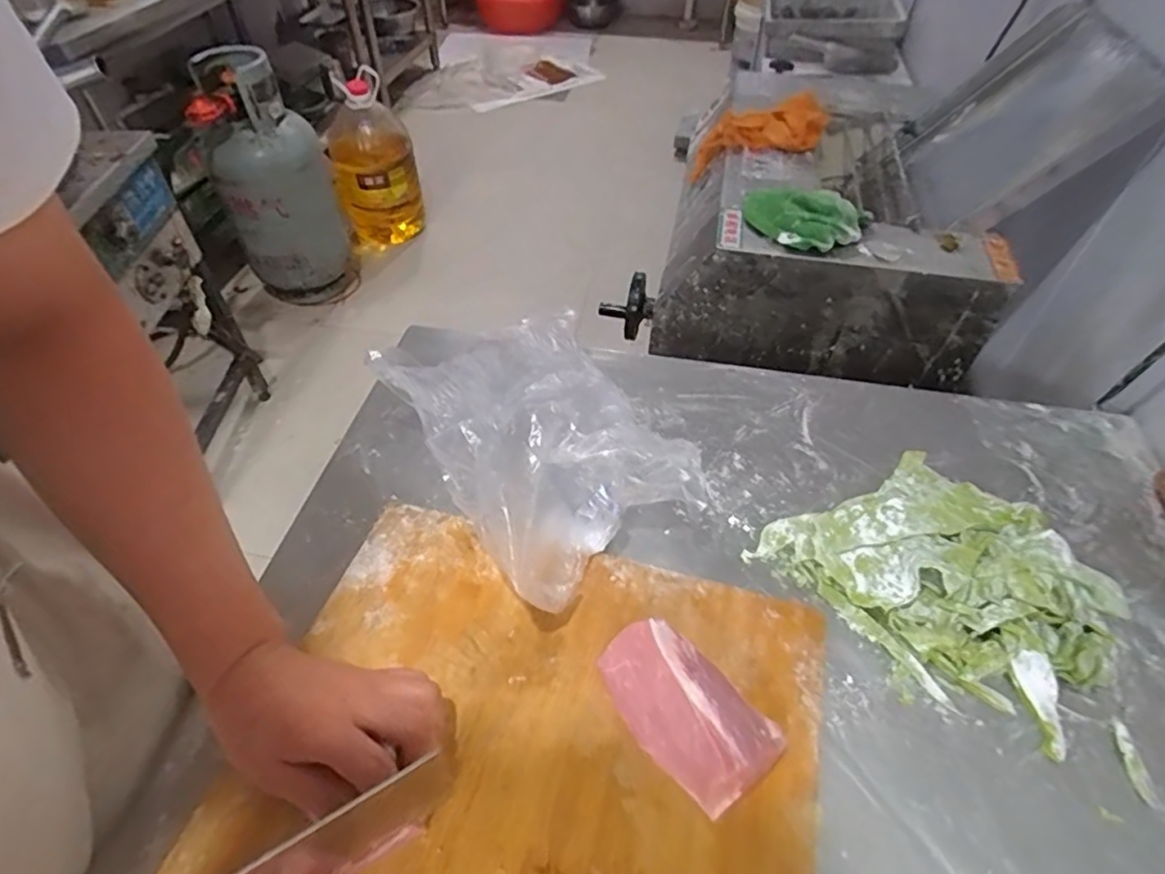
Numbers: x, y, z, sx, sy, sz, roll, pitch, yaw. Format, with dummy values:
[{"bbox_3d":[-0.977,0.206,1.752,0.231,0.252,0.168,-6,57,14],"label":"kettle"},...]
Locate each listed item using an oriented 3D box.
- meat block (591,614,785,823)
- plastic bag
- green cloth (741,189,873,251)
[{"bbox_3d":[0.067,0.174,0.416,0.070,0.047,0.123,-33,57,-27],"label":"meat block"},{"bbox_3d":[-0.041,-0.014,0.539,0.182,0.120,0.279,-24,54,-22],"label":"plastic bag"},{"bbox_3d":[0.264,-0.269,0.764,0.151,0.037,0.088,19,51,16],"label":"green cloth"}]

